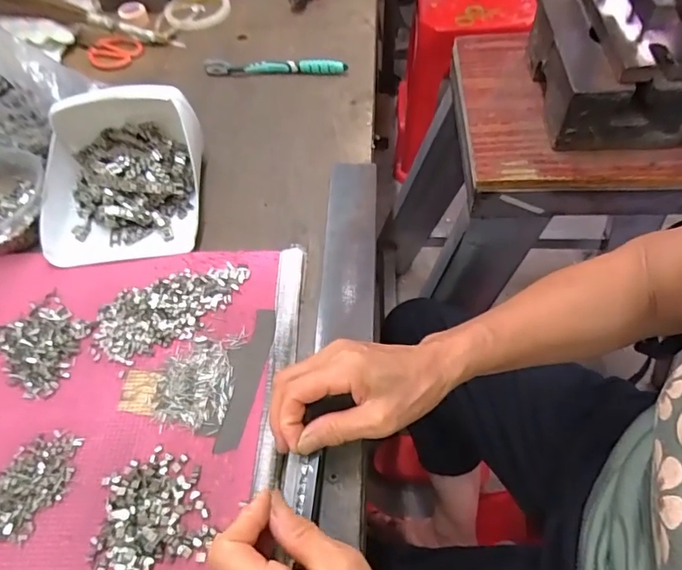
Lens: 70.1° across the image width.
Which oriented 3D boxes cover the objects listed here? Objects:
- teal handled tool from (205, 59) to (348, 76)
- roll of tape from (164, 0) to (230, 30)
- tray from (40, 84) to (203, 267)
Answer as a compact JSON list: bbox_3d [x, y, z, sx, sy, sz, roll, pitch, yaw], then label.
[{"bbox_3d":[-0.087,-0.287,0.635,0.186,0.021,0.016,2,57,4],"label":"teal handled tool"},{"bbox_3d":[-0.219,-0.420,0.739,0.098,0.009,0.097,-7,57,-3],"label":"roll of tape"},{"bbox_3d":[-0.223,-0.120,0.488,0.161,0.081,0.177,-7,56,-1],"label":"tray"}]

